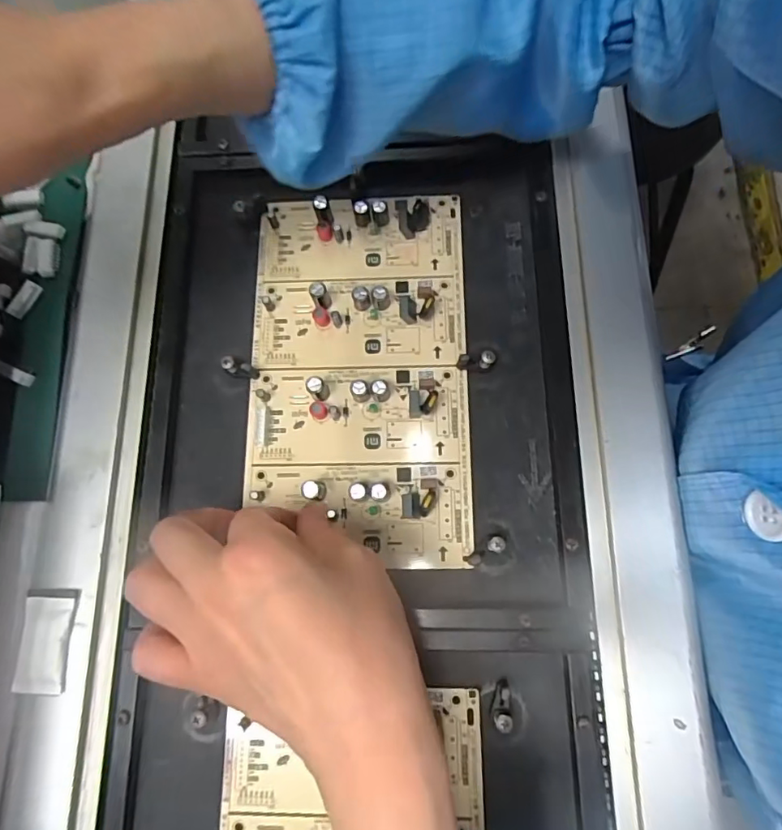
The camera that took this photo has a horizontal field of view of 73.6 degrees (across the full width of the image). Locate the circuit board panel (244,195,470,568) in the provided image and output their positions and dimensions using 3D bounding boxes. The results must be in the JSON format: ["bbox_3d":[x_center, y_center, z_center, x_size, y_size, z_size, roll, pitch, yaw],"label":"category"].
[{"bbox_3d":[-0.019,-0.030,0.302,0.122,0.015,0.219,-1,76,1],"label":"circuit board panel"}]

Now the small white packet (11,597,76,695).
[{"bbox_3d":[-0.177,0.117,0.267,0.025,0.004,0.045,1,76,2],"label":"small white packet"}]

